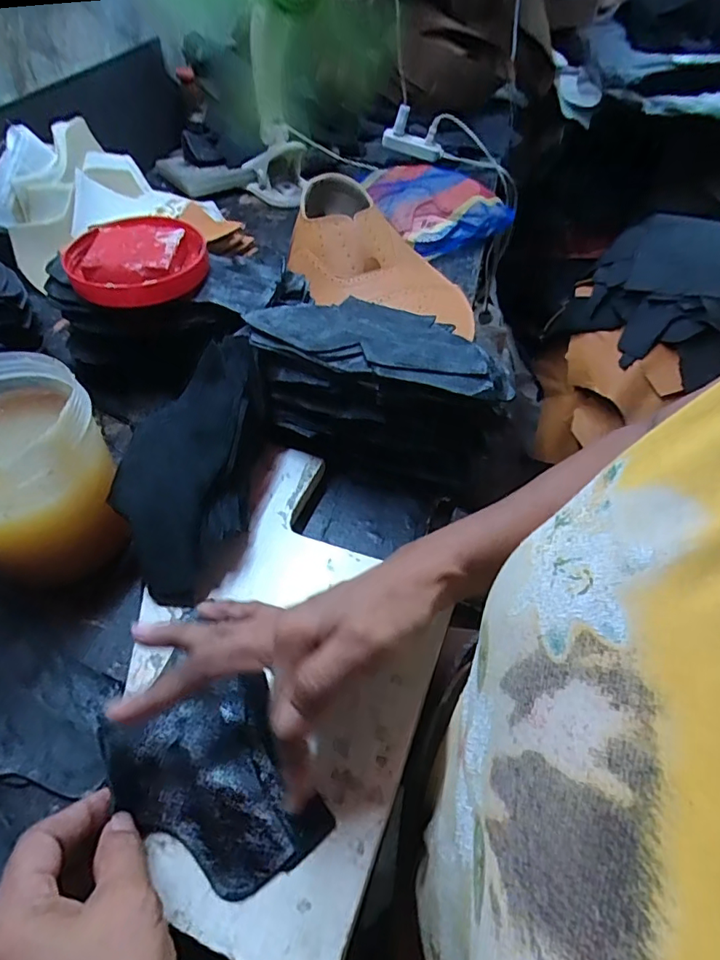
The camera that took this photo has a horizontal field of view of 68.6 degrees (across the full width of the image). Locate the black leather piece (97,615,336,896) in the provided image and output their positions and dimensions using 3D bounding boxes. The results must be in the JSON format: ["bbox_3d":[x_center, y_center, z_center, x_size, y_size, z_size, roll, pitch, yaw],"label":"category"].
[{"bbox_3d":[-0.077,0.158,0.277,0.086,0.016,0.102,-27,52,-17],"label":"black leather piece"}]

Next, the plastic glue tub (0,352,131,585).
[{"bbox_3d":[-0.235,-0.005,0.377,0.123,0.121,0.111,34,60,29],"label":"plastic glue tub"}]

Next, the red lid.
[{"bbox_3d":[-0.199,-0.196,0.470,0.117,0.019,0.123,2,54,-2],"label":"red lid"}]

